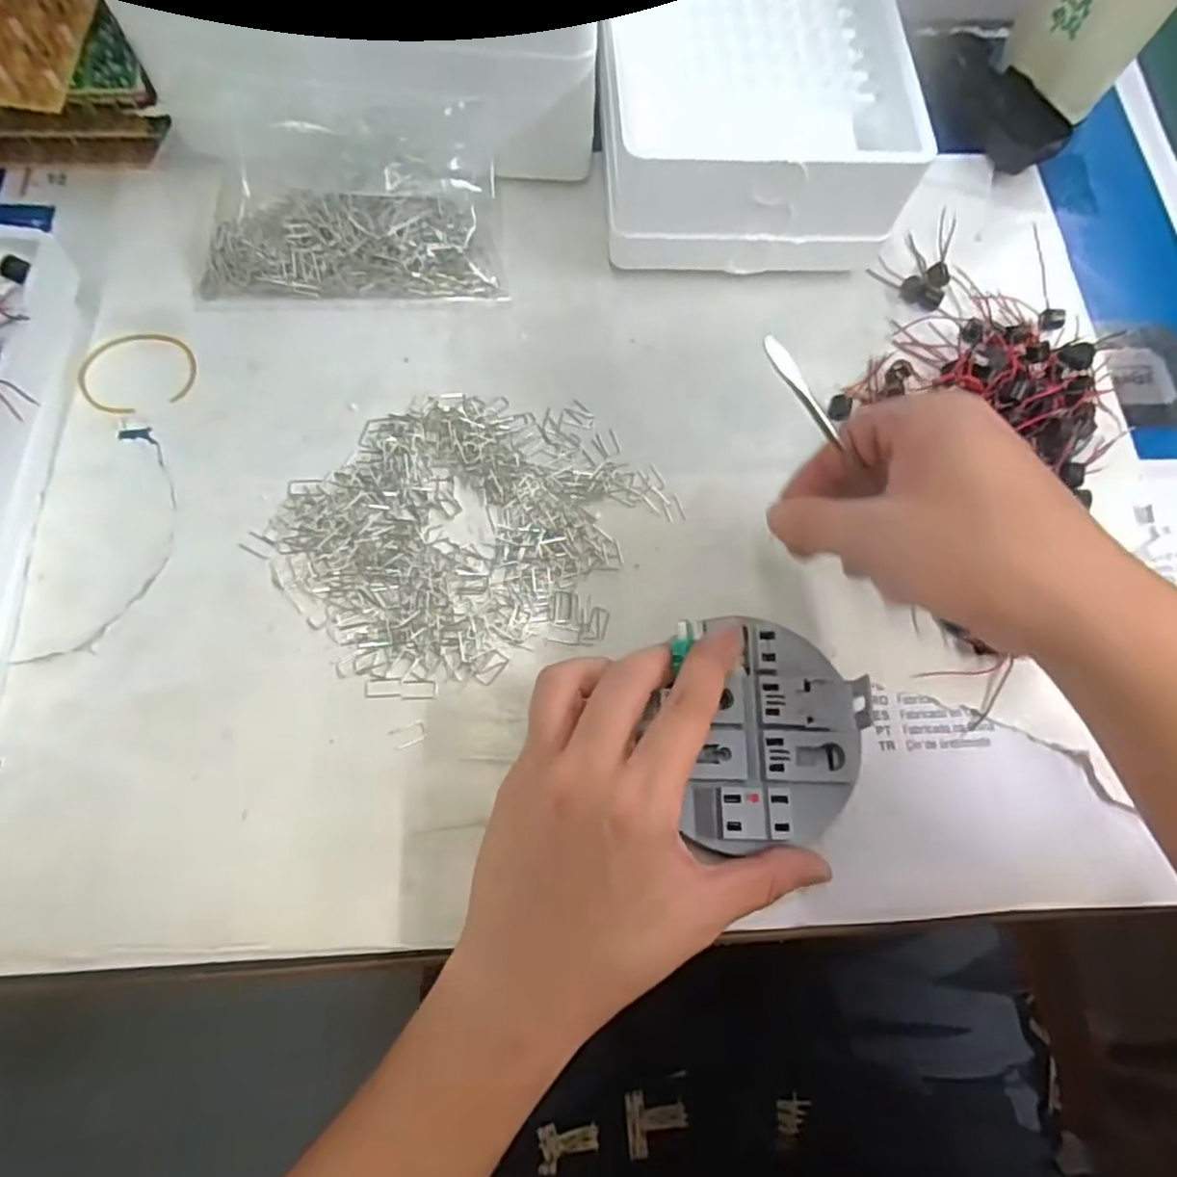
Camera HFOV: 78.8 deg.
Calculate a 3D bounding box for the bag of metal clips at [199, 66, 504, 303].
[{"bbox_3d":[-0.131,-0.213,0.395,0.154,0.027,0.106,-5,97,-9],"label":"bag of metal clips"}]

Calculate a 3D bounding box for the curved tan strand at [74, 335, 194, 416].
[{"bbox_3d":[-0.237,-0.114,0.375,0.056,0.004,0.050,-21,71,-11],"label":"curved tan strand"}]

